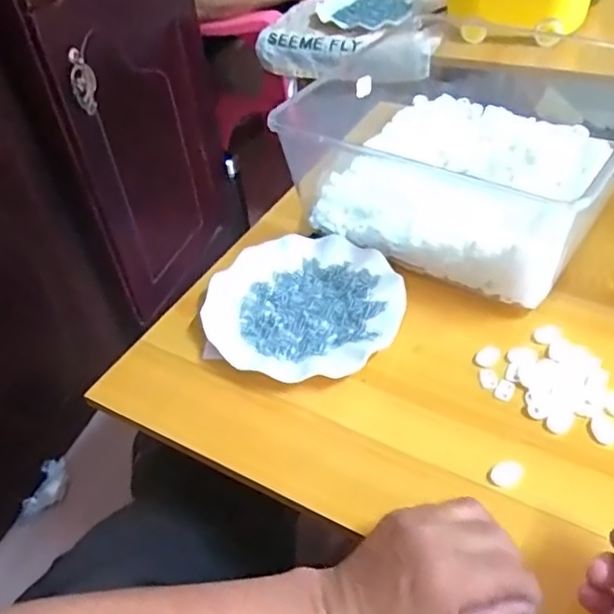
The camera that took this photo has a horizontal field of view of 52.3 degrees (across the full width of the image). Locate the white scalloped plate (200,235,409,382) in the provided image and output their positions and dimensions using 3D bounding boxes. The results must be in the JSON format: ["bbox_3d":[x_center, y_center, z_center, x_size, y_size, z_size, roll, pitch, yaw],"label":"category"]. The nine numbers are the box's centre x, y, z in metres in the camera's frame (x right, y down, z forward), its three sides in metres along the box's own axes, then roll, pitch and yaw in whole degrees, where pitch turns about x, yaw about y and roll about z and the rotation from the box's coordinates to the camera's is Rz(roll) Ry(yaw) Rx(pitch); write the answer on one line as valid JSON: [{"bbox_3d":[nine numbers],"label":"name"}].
[{"bbox_3d":[-0.001,-0.004,0.593,0.179,0.017,0.178,-3,44,3],"label":"white scalloped plate"}]

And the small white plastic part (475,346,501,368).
[{"bbox_3d":[0.157,0.042,0.541,0.025,0.004,0.017,-33,50,-25],"label":"small white plastic part"}]

